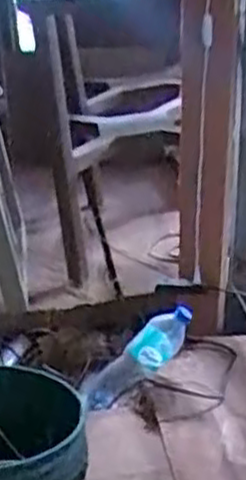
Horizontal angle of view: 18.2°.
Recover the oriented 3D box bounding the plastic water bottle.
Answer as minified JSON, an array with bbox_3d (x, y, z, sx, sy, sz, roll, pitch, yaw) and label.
[{"bbox_3d":[0.040,0.244,1.533,0.088,0.277,0.082,41,20,-11],"label":"plastic water bottle"}]

